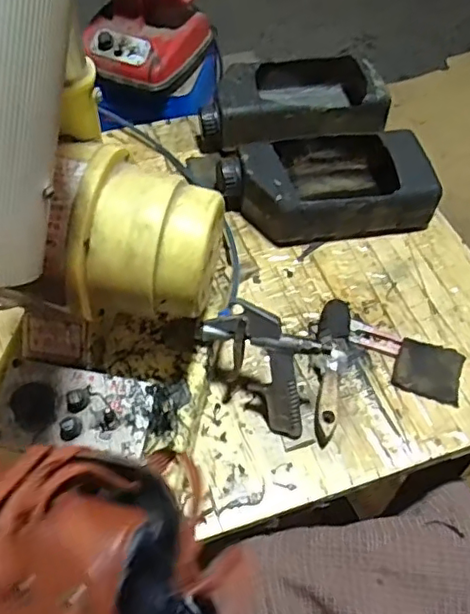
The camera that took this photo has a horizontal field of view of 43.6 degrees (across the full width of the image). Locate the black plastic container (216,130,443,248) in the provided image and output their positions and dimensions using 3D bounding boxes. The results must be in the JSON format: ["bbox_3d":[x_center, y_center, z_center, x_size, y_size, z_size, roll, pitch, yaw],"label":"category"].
[{"bbox_3d":[0.098,-0.136,0.651,0.217,0.065,0.121,-8,56,-9],"label":"black plastic container"}]

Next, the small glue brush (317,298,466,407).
[{"bbox_3d":[0.149,0.038,0.558,0.143,0.020,0.062,27,58,15],"label":"small glue brush"}]

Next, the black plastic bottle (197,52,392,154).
[{"bbox_3d":[0.063,-0.255,0.722,0.225,0.063,0.120,-10,57,-10],"label":"black plastic bottle"}]

